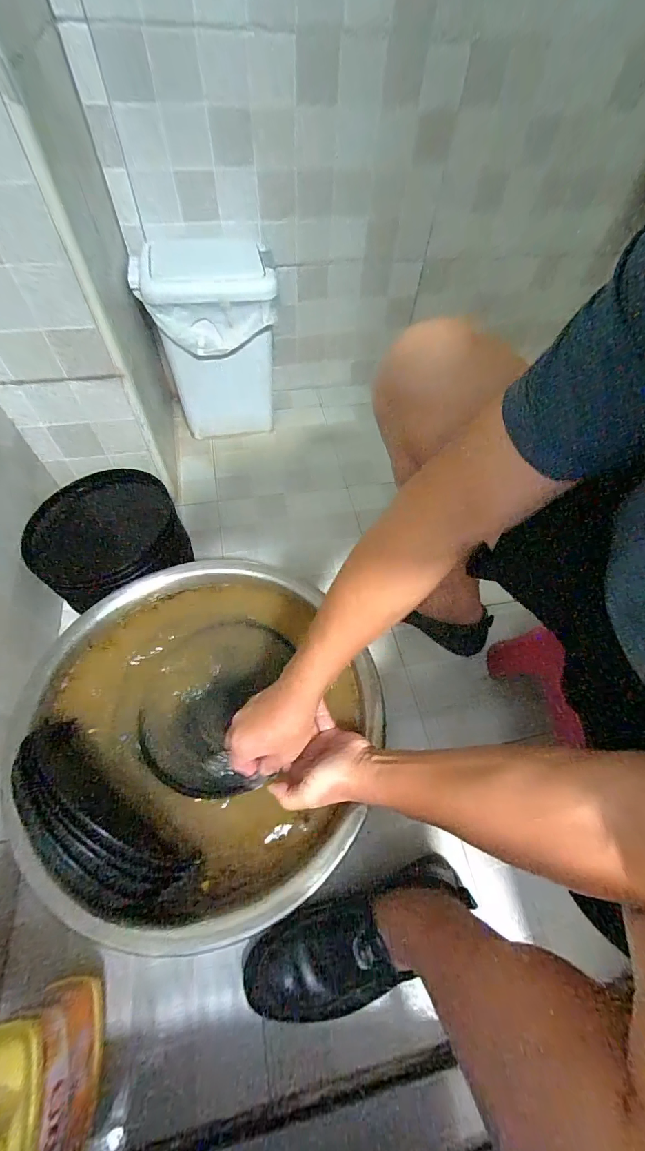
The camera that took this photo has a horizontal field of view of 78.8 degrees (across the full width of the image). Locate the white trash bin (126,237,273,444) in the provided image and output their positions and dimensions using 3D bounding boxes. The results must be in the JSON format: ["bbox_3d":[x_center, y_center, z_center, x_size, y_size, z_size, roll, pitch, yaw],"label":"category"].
[{"bbox_3d":[-0.240,-0.517,0.901,0.264,0.347,0.236,-6,58,-8],"label":"white trash bin"}]

